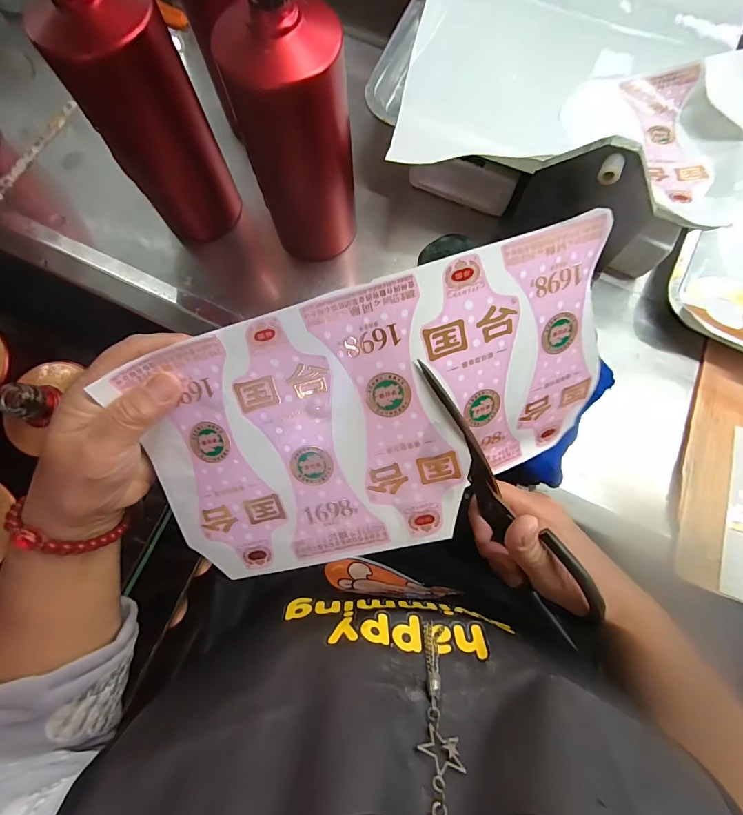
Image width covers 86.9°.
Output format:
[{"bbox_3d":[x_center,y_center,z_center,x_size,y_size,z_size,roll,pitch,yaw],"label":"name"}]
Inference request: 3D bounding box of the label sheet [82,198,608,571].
[{"bbox_3d":[0.006,0.005,0.251,0.288,0.047,0.155,-17,105,3],"label":"label sheet"}]

